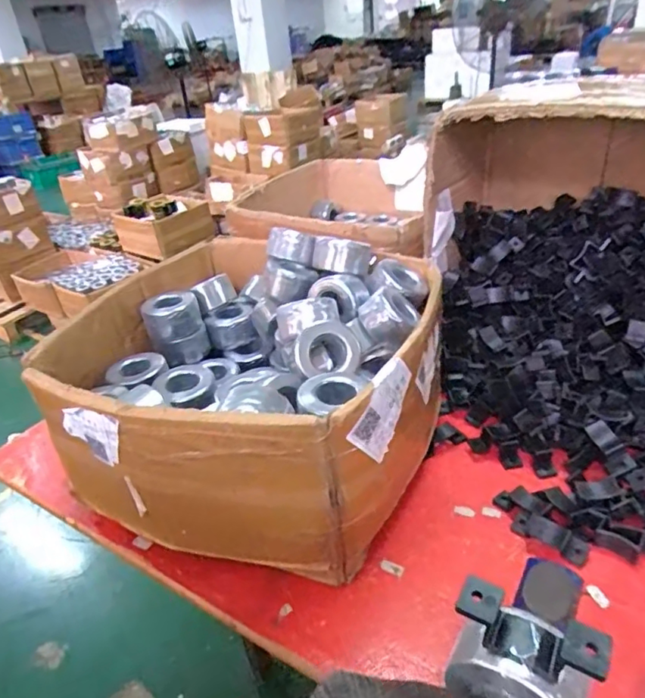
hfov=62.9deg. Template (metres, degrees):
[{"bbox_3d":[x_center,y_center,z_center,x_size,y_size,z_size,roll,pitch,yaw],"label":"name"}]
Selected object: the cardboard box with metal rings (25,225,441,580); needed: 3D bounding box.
[{"bbox_3d":[-0.071,0.025,0.569,0.374,0.154,0.347,5,34,17],"label":"cardboard box with metal rings"}]

